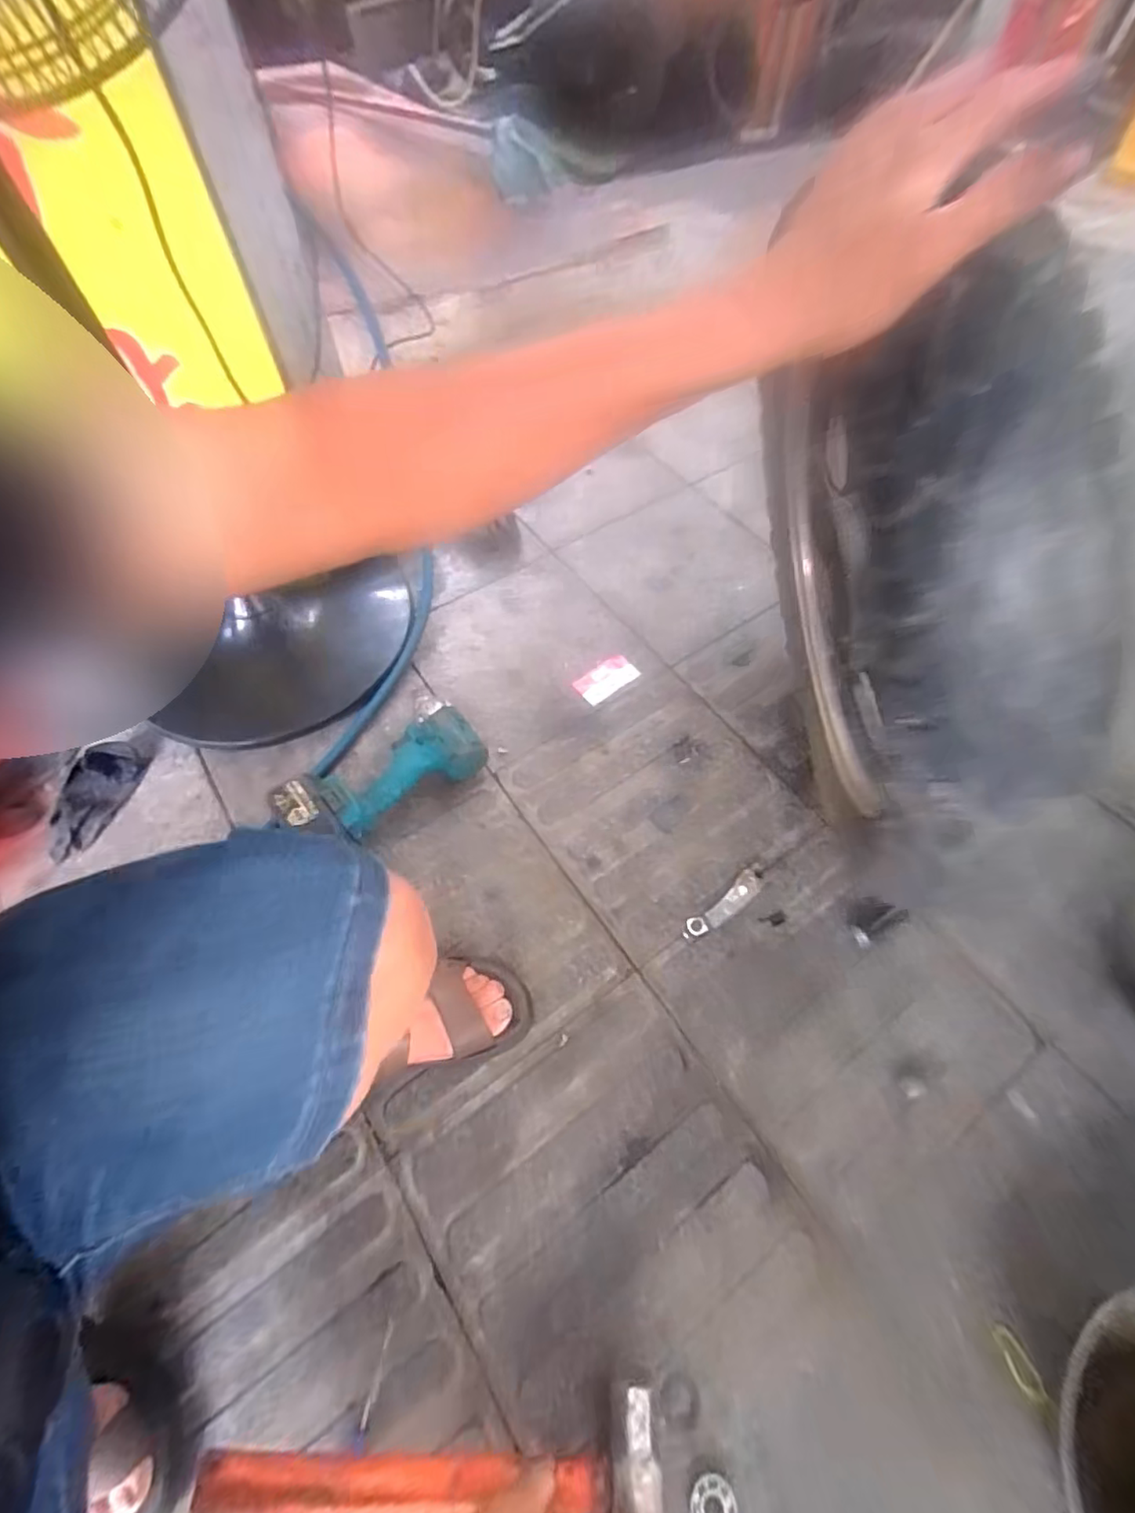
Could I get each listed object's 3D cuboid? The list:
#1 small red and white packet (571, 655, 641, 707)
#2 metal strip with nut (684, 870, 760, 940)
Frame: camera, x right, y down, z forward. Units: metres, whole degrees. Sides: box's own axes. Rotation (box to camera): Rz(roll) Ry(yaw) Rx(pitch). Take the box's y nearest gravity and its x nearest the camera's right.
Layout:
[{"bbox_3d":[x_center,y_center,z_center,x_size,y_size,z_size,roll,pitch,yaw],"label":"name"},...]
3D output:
[{"bbox_3d":[0.056,-0.110,0.841,0.088,0.004,0.049,-36,65,-17],"label":"small red and white packet"},{"bbox_3d":[0.177,0.171,0.670,0.110,0.004,0.026,-34,65,-16],"label":"metal strip with nut"}]

